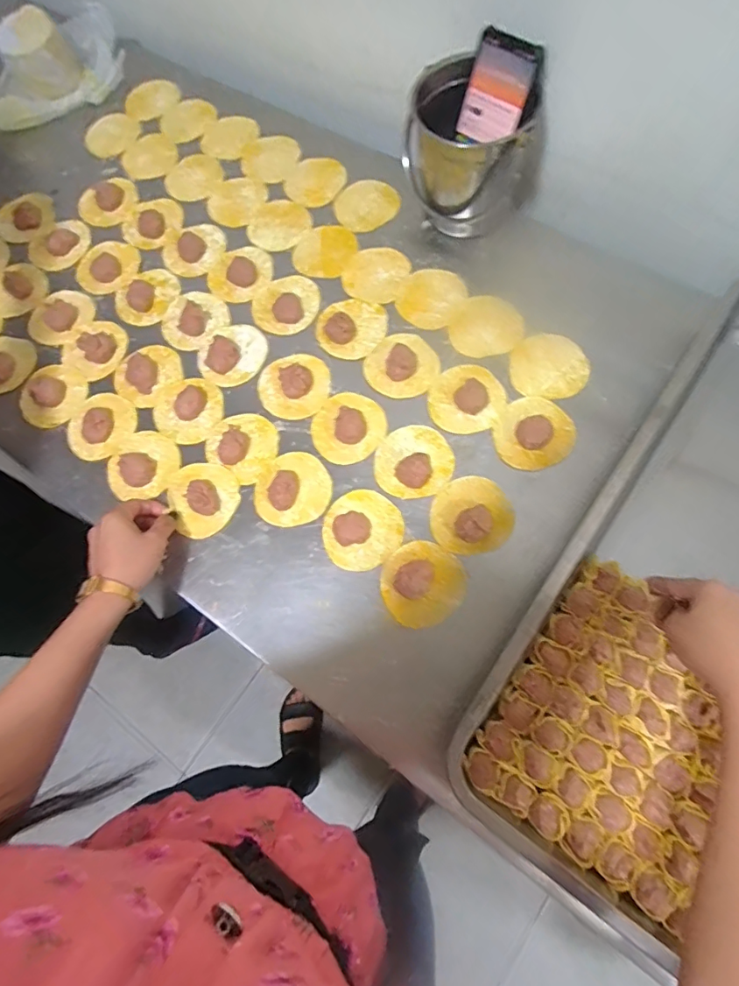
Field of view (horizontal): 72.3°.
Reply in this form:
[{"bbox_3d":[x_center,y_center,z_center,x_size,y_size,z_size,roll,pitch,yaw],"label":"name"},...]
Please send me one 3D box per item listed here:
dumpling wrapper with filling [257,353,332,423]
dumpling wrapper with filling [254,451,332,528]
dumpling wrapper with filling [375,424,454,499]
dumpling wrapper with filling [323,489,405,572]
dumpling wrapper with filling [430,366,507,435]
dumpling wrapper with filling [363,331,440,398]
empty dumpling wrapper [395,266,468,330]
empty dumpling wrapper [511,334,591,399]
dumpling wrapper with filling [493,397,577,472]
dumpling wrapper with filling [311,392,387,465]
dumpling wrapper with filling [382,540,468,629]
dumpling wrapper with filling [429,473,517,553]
[{"bbox_3d":[-0.085,-0.125,0.576,0.081,0.023,0.078,-2,72,5],"label":"dumpling wrapper with filling"},{"bbox_3d":[-0.083,-0.008,0.538,0.080,0.021,0.084,-2,72,5],"label":"dumpling wrapper with filling"},{"bbox_3d":[0.048,-0.037,0.535,0.079,0.016,0.081,-4,71,4],"label":"dumpling wrapper with filling"},{"bbox_3d":[-0.008,0.037,0.518,0.078,0.014,0.082,-2,72,5],"label":"dumpling wrapper with filling"},{"bbox_3d":[0.106,-0.105,0.553,0.077,0.020,0.080,-2,72,5],"label":"dumpling wrapper with filling"},{"bbox_3d":[0.038,-0.147,0.575,0.079,0.018,0.080,-2,72,5],"label":"dumpling wrapper with filling"},{"bbox_3d":[0.073,-0.230,0.594,0.072,0.006,0.079,-2,72,5],"label":"empty dumpling wrapper"},{"bbox_3d":[0.201,-0.141,0.563,0.080,0.008,0.077,6,74,11],"label":"empty dumpling wrapper"},{"bbox_3d":[0.174,-0.062,0.535,0.077,0.014,0.081,-2,72,5],"label":"dumpling wrapper with filling"},{"bbox_3d":[-0.023,-0.074,0.556,0.082,0.013,0.078,-2,72,5],"label":"dumpling wrapper with filling"},{"bbox_3d":[0.053,0.087,0.496,0.080,0.024,0.079,-2,72,5],"label":"dumpling wrapper with filling"},{"bbox_3d":[0.105,0.020,0.510,0.078,0.028,0.079,-2,72,5],"label":"dumpling wrapper with filling"}]

